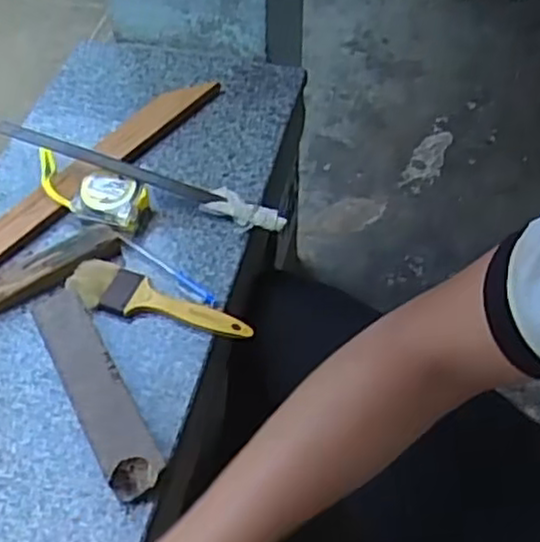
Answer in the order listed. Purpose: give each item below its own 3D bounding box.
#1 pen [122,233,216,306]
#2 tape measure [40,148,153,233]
[{"bbox_3d":[-0.097,-0.003,0.687,0.123,0.009,0.013,34,59,27],"label":"pen"},{"bbox_3d":[-0.196,-0.085,0.748,0.147,0.037,0.056,24,56,19],"label":"tape measure"}]

